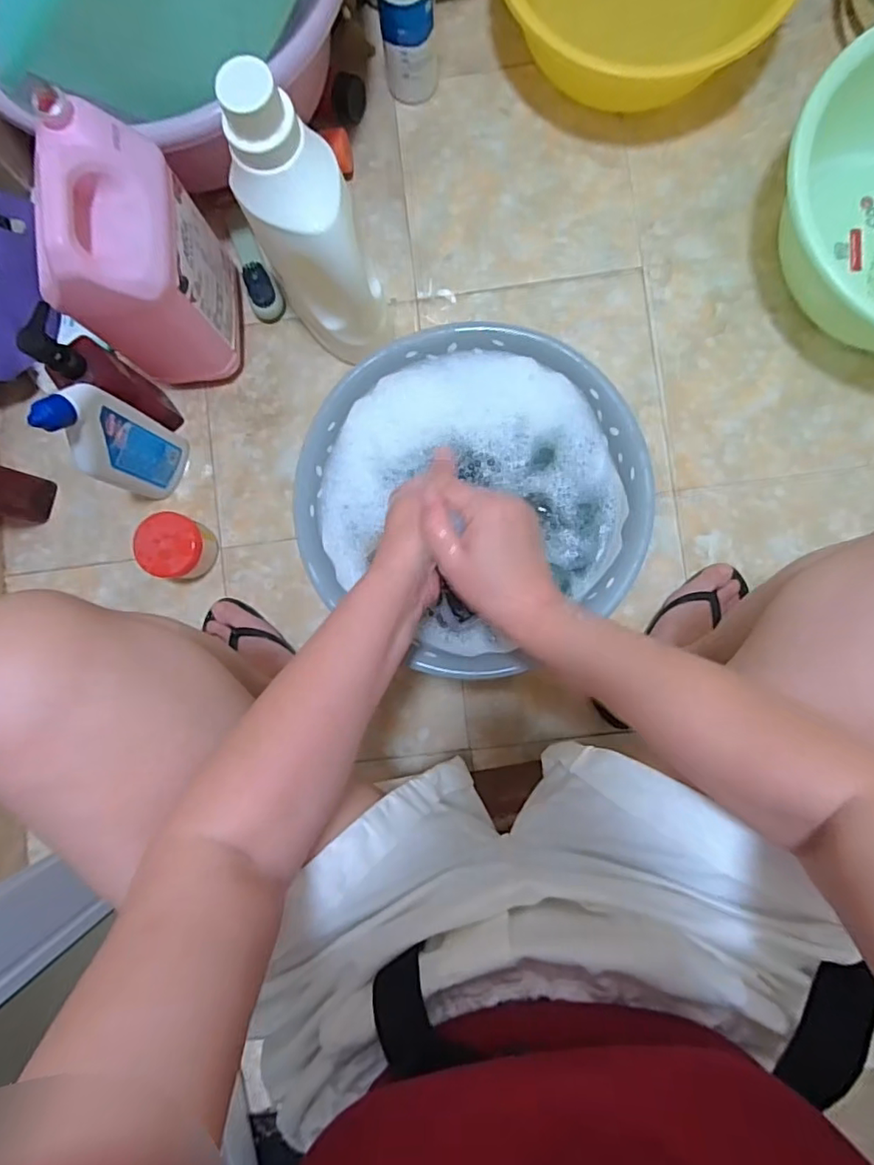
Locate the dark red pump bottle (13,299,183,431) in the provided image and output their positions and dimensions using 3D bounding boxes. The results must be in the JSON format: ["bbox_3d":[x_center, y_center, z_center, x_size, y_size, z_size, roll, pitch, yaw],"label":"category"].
[{"bbox_3d":[-0.330,-0.208,0.573,0.045,0.191,0.056,10,89,3],"label":"dark red pump bottle"}]

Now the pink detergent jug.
[{"bbox_3d":[-0.280,-0.307,0.551,0.094,0.218,0.153,1,88,3],"label":"pink detergent jug"}]

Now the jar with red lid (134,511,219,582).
[{"bbox_3d":[-0.292,-0.041,0.633,0.063,0.063,0.065,0,88,3],"label":"jar with red lid"}]

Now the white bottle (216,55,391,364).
[{"bbox_3d":[-0.112,-0.309,0.532,0.091,0.266,0.116,-28,87,2],"label":"white bottle"}]

